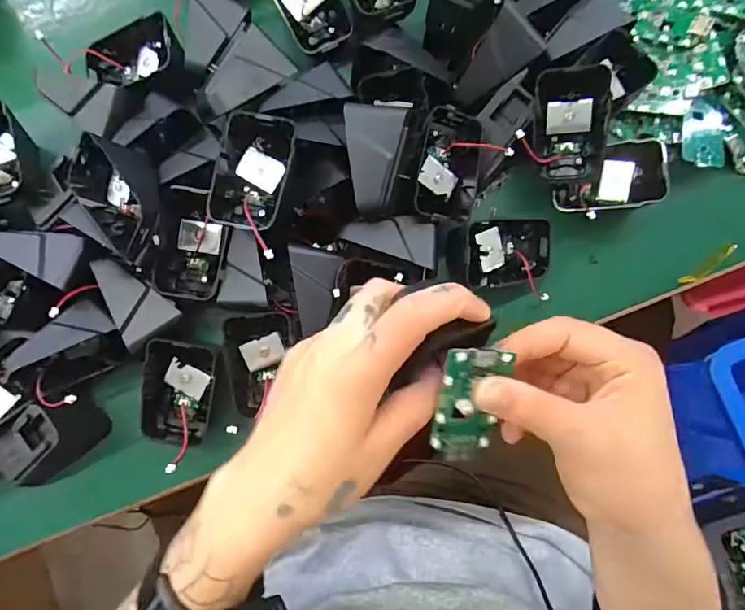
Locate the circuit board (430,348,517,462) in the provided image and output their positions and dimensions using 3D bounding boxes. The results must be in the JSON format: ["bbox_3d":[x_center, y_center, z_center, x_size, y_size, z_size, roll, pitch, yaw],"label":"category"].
[{"bbox_3d":[0.045,0.048,0.224,0.030,0.009,0.064,4,118,1],"label":"circuit board"}]

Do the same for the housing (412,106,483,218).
[{"bbox_3d":[0.051,-0.092,0.313,0.041,0.034,0.072,9,82,2],"label":"housing"}]

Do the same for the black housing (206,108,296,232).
[{"bbox_3d":[-0.073,-0.081,0.290,0.043,0.018,0.066,16,82,3],"label":"black housing"}]

